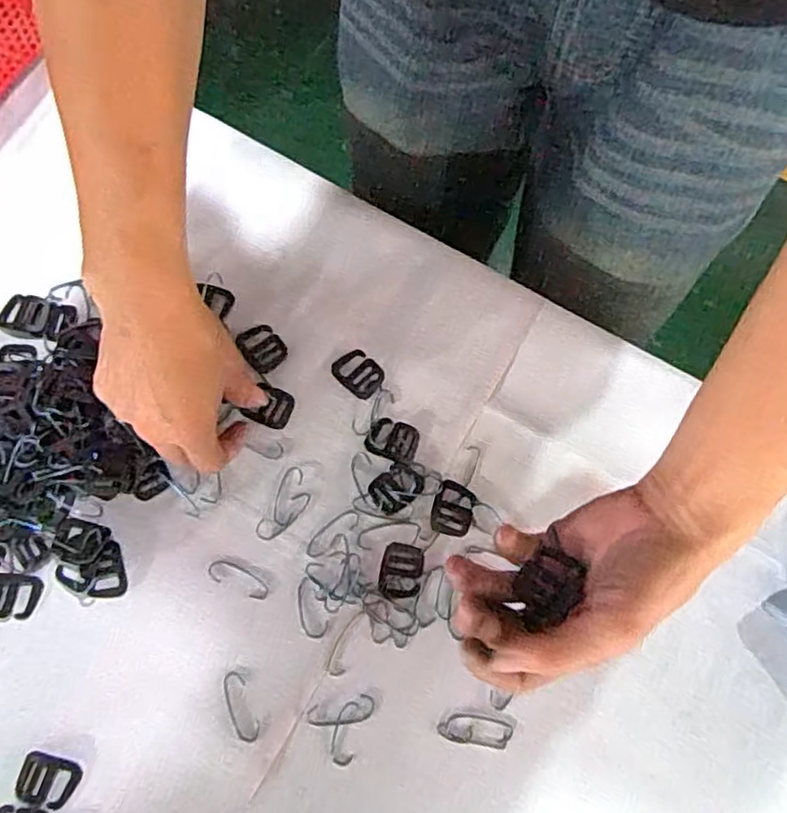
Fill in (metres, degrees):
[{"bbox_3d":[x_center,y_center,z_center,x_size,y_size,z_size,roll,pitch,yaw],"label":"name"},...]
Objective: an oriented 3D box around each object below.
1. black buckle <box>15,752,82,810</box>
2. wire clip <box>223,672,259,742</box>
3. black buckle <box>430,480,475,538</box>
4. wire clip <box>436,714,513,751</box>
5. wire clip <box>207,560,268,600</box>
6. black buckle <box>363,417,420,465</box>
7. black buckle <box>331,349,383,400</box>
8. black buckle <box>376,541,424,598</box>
[{"bbox_3d":[-0.194,0.210,0.361,0.035,0.004,0.025,10,73,1],"label":"black buckle"},{"bbox_3d":[-0.089,0.174,0.373,0.014,0.004,0.039,-23,75,-9],"label":"wire clip"},{"bbox_3d":[0.037,0.065,0.409,0.025,0.004,0.033,16,73,3],"label":"black buckle"},{"bbox_3d":[0.047,0.187,0.373,0.043,0.004,0.017,8,73,0],"label":"wire clip"},{"bbox_3d":[-0.096,0.106,0.399,0.040,0.004,0.015,23,74,5],"label":"wire clip"},{"bbox_3d":[-0.001,0.021,0.419,0.033,0.004,0.026,19,73,4],"label":"black buckle"},{"bbox_3d":[-0.024,-0.022,0.432,0.032,0.004,0.027,41,76,10],"label":"black buckle"},{"bbox_3d":[0.004,0.101,0.398,0.026,0.004,0.033,12,73,2],"label":"black buckle"}]

